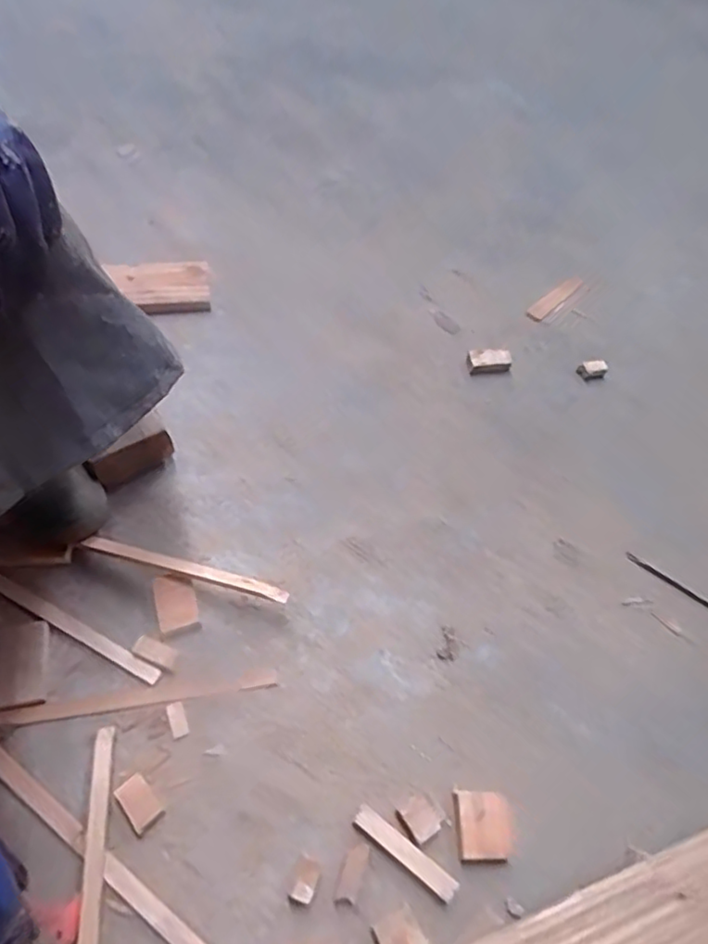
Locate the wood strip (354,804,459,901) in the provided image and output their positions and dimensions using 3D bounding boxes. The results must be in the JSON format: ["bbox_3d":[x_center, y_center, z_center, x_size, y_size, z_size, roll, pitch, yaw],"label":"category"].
[{"bbox_3d":[0.047,0.351,0.565,0.105,0.014,0.020,33,61,17],"label":"wood strip"}]

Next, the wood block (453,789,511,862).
[{"bbox_3d":[0.122,0.334,0.580,0.049,0.017,0.058,2,57,-2],"label":"wood block"}]

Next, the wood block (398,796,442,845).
[{"bbox_3d":[0.064,0.330,0.583,0.029,0.007,0.034,-29,63,-20],"label":"wood block"}]

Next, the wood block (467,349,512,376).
[{"bbox_3d":[0.200,-0.163,0.902,0.061,0.013,0.036,-5,57,-7],"label":"wood block"}]

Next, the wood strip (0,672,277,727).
[{"bbox_3d":[-0.221,0.231,0.629,0.272,0.004,0.023,-7,57,-8],"label":"wood strip"}]

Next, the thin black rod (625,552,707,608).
[{"bbox_3d":[0.392,0.138,0.749,0.123,0.006,0.010,33,61,17],"label":"thin black rod"}]

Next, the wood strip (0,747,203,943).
[{"bbox_3d":[-0.240,0.341,0.552,0.377,0.007,0.019,32,61,16],"label":"wood strip"}]

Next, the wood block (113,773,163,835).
[{"bbox_3d":[-0.202,0.309,0.572,0.027,0.019,0.042,-37,66,-24],"label":"wood block"}]

